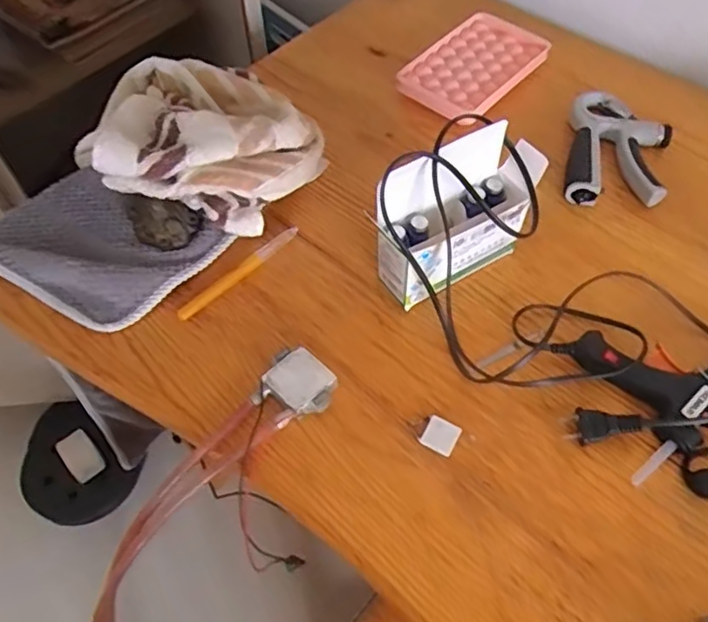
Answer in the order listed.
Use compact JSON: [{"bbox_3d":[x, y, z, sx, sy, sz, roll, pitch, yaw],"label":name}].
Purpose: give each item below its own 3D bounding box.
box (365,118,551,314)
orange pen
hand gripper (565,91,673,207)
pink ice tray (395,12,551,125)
[{"bbox_3d":[0.085,-0.073,0.492,0.134,0.117,0.052,-26,60,-15],"label":"box"},{"bbox_3d":[-0.098,-0.034,0.533,0.014,0.010,0.128,39,65,23],"label":"orange pen"},{"bbox_3d":[0.255,-0.155,0.603,0.091,0.021,0.146,11,58,8],"label":"hand gripper"},{"bbox_3d":[0.130,-0.265,0.675,0.102,0.019,0.159,37,64,21],"label":"pink ice tray"}]

